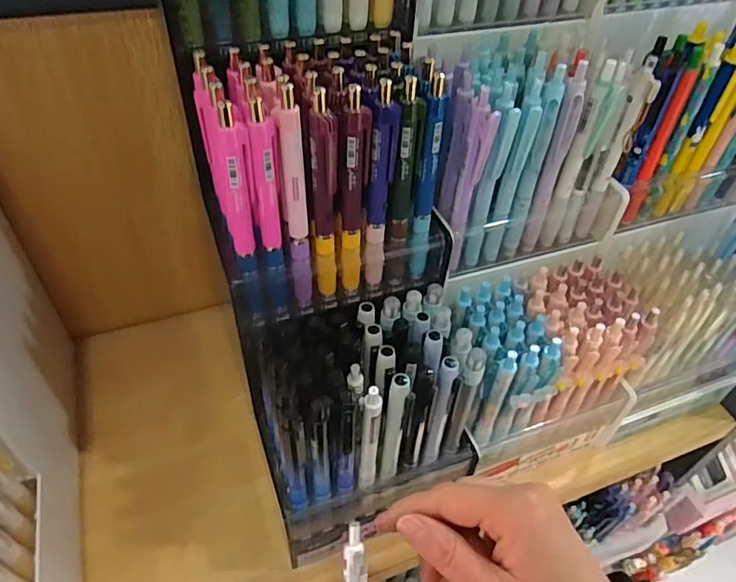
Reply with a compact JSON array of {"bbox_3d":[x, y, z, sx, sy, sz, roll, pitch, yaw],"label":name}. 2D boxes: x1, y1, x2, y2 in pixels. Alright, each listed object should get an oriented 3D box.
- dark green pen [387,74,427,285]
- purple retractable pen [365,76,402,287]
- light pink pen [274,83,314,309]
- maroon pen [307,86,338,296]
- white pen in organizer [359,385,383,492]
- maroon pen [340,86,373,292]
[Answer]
[{"bbox_3d":[0.021,-0.057,0.315,0.013,0.133,0.010,11,47,7],"label":"dark green pen"},{"bbox_3d":[0.007,-0.055,0.311,0.015,0.131,0.010,2,46,-2],"label":"purple retractable pen"},{"bbox_3d":[-0.040,-0.043,0.298,0.014,0.136,0.012,-3,47,-7],"label":"light pink pen"},{"bbox_3d":[-0.024,-0.048,0.301,0.013,0.128,0.010,-9,48,-13],"label":"maroon pen"},{"bbox_3d":[0.002,0.094,0.335,0.012,0.113,0.011,8,46,3],"label":"white pen in organizer"},{"bbox_3d":[-0.008,-0.050,0.305,0.013,0.130,0.012,15,47,10],"label":"maroon pen"}]

